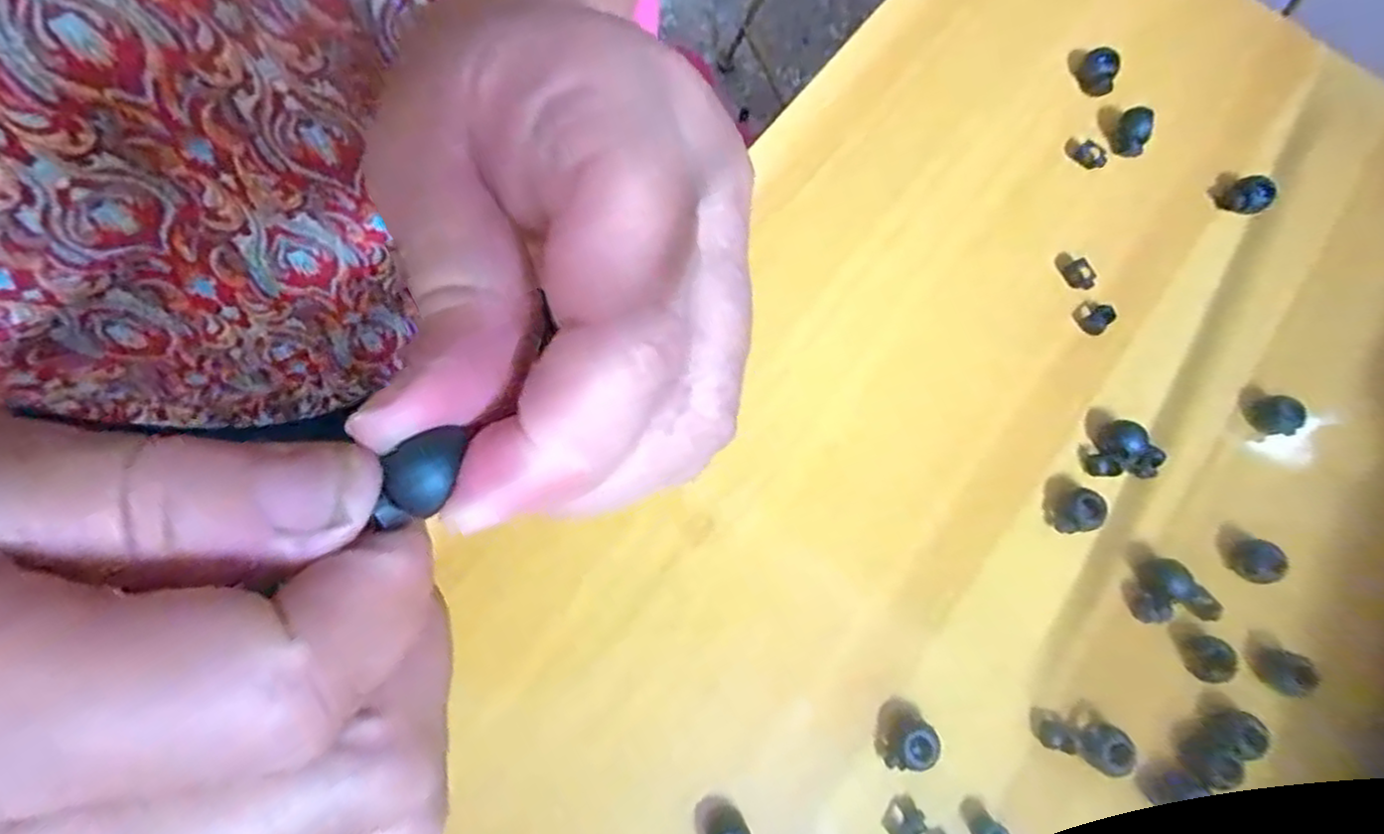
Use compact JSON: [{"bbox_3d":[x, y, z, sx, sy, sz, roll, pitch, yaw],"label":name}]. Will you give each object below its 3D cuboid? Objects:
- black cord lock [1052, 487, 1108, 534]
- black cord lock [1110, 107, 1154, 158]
[{"bbox_3d":[0.145,0.036,0.258,0.016,0.011,0.016,1,76,-3],"label":"black cord lock"},{"bbox_3d":[0.195,-0.125,0.302,0.011,0.016,0.021,17,76,1],"label":"black cord lock"}]

